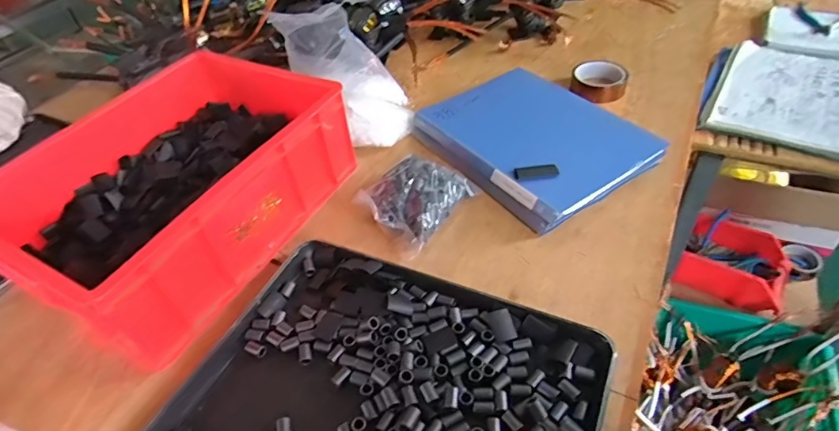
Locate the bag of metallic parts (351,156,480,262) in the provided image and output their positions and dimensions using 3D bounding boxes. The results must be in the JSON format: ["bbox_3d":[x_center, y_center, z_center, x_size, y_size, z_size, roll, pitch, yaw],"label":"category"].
[{"bbox_3d":[-0.008,-0.029,0.672,0.115,0.043,0.139,23,52,27],"label":"bag of metallic parts"}]

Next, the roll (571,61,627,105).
[{"bbox_3d":[0.317,-0.236,0.865,0.095,0.040,0.088,6,46,14],"label":"roll"}]

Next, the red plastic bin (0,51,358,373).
[{"bbox_3d":[-0.327,-0.043,0.659,0.305,0.139,0.397,19,51,24],"label":"red plastic bin"}]

